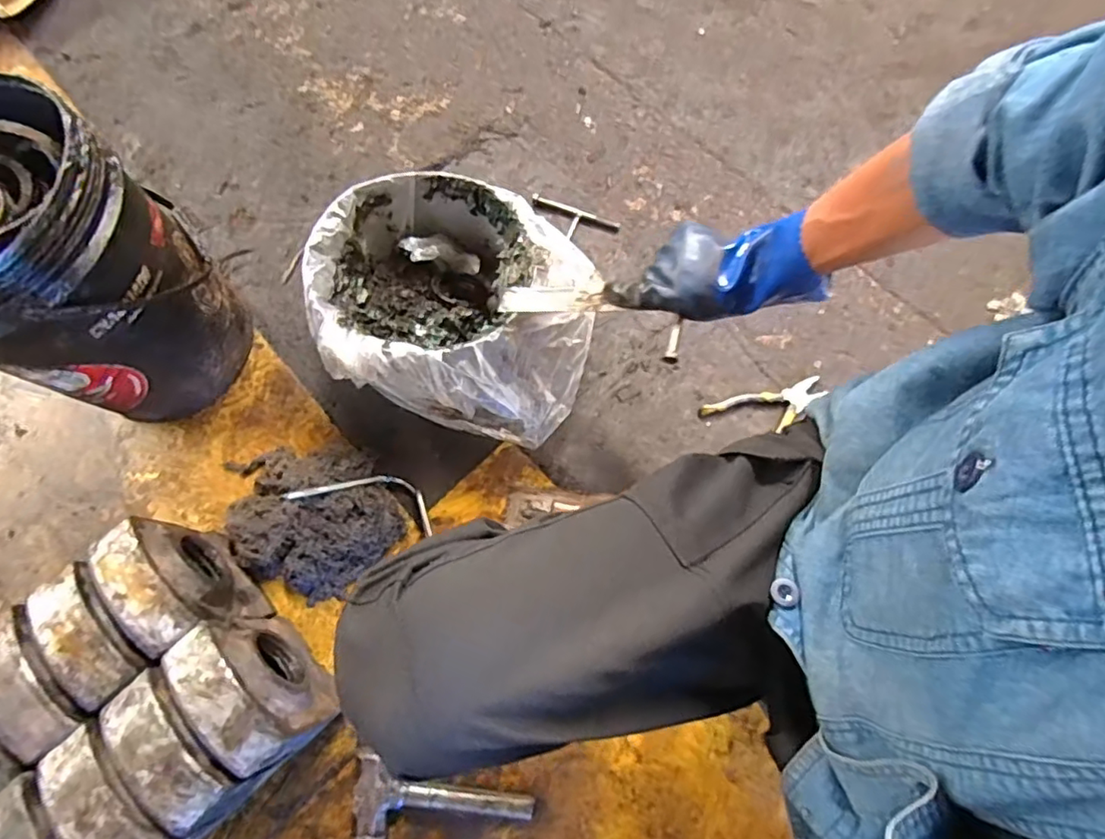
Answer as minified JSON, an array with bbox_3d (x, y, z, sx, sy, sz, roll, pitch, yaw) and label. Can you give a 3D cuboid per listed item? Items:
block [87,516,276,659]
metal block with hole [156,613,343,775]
[{"bbox_3d":[-0.466,0.214,0.748,0.085,0.192,0.159,-39,73,-12],"label":"block"},{"bbox_3d":[-0.346,0.319,0.694,0.166,0.167,0.087,38,77,15],"label":"metal block with hole"}]

